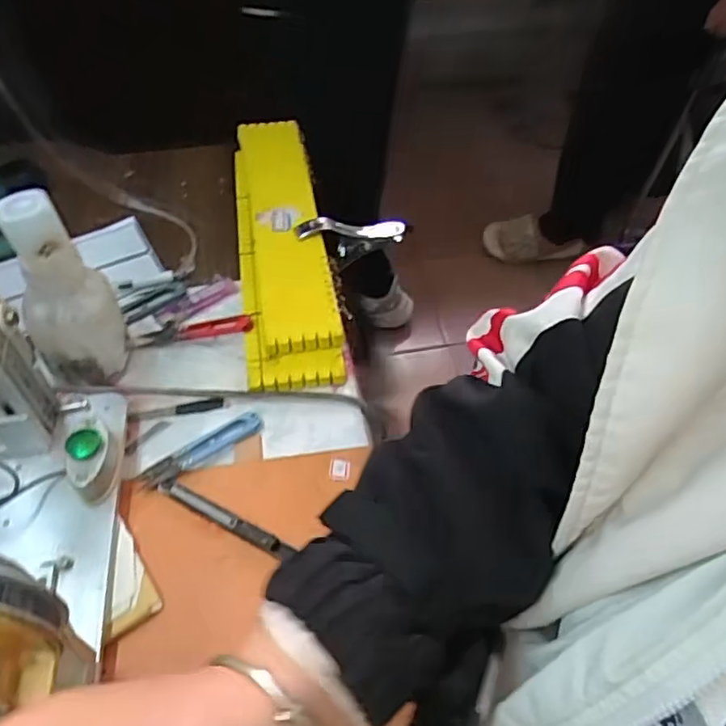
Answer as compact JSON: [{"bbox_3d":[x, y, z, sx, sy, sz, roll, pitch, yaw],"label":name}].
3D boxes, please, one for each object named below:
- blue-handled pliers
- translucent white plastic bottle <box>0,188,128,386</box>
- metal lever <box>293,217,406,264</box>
[{"bbox_3d":[-0.121,0.065,0.472,0.098,0.005,0.021,-29,55,-23],"label":"blue-handled pliers"},{"bbox_3d":[-0.221,-0.054,0.461,0.054,0.169,0.056,-1,49,-1],"label":"translucent white plastic bottle"},{"bbox_3d":[-0.015,-0.123,0.637,0.116,0.056,0.015,-2,46,-28],"label":"metal lever"}]

